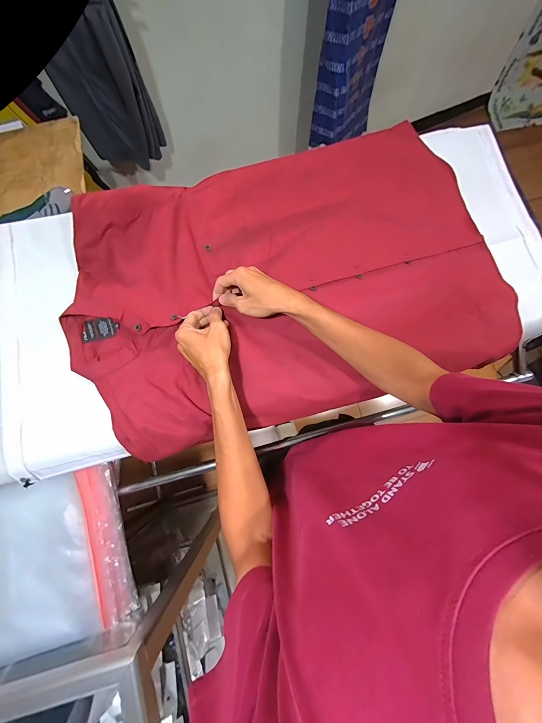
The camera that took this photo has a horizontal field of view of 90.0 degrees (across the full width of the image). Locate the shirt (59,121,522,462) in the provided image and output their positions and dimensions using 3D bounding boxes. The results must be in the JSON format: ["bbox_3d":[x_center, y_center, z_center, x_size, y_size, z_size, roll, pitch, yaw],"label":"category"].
[{"bbox_3d":[0.019,-0.149,0.488,0.730,0.054,0.478,-16,80,-2],"label":"shirt"}]

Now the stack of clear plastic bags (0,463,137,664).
[{"bbox_3d":[-0.482,0.370,0.486,0.397,0.063,0.285,-12,80,-1],"label":"stack of clear plastic bags"}]

